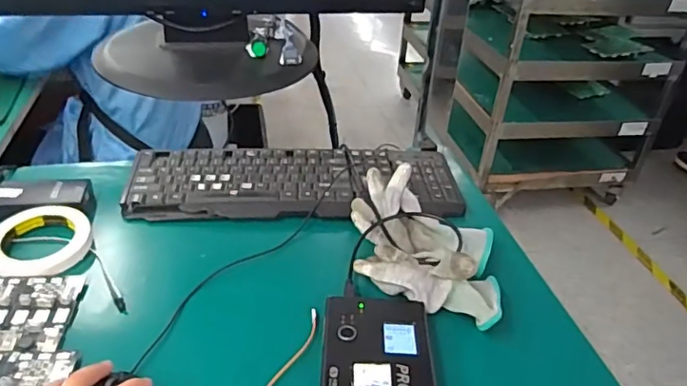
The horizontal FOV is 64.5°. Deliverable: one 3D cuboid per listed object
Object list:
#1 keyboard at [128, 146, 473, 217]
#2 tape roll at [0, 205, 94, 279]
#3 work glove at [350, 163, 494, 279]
[{"bbox_3d":[-0.061,-0.019,0.733,0.430,0.021,0.146,2,34,-4],"label":"keyboard"},{"bbox_3d":[-0.338,0.055,0.609,0.105,0.020,0.109,3,34,-2],"label":"tape roll"},{"bbox_3d":[0.091,0.031,0.641,0.186,0.045,0.095,28,40,30],"label":"work glove"}]

